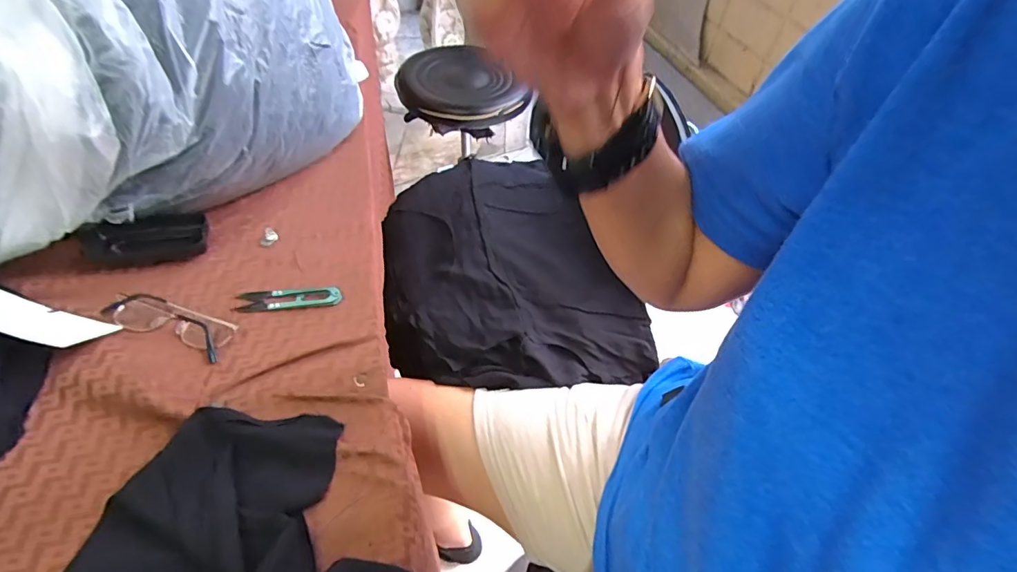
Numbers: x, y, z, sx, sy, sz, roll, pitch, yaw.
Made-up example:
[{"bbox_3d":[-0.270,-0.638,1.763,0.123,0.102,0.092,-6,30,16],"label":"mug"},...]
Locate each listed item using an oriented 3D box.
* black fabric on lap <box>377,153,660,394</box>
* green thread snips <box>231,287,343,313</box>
[{"bbox_3d":[-0.019,-0.044,0.677,0.314,0.060,0.419,-10,52,-11],"label":"black fabric on lap"},{"bbox_3d":[-0.223,0.012,0.480,0.103,0.009,0.027,-5,51,-7],"label":"green thread snips"}]

